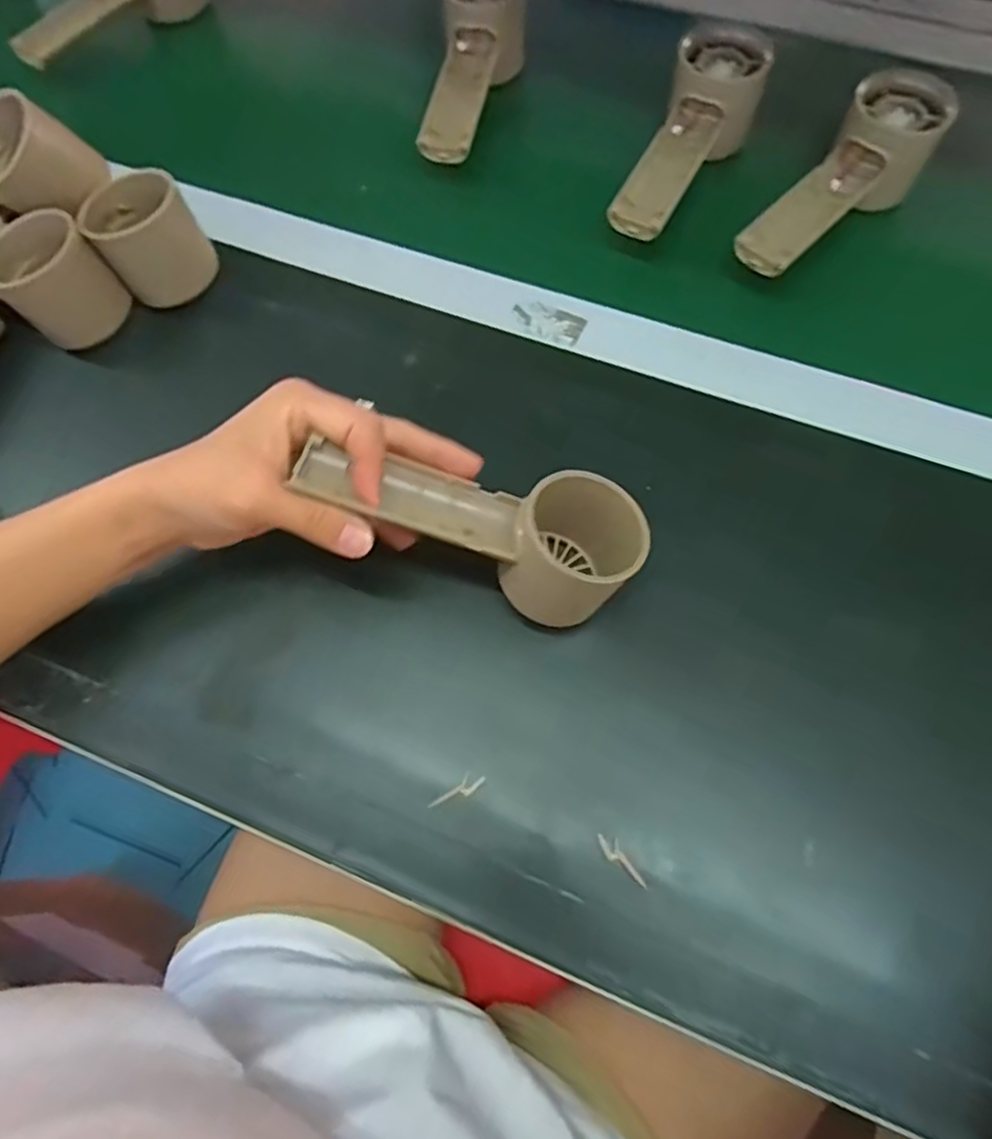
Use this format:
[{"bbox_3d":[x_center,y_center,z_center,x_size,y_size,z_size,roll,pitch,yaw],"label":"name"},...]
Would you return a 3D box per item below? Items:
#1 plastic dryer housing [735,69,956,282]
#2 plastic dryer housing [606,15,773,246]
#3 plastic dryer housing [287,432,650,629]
[{"bbox_3d":[0.210,-0.226,0.423,0.056,0.068,0.150,37,73,15],"label":"plastic dryer housing"},{"bbox_3d":[0.125,-0.266,0.448,0.057,0.072,0.161,21,70,10],"label":"plastic dryer housing"},{"bbox_3d":[-0.010,-0.023,0.321,0.157,0.046,0.055,19,69,-2],"label":"plastic dryer housing"}]

